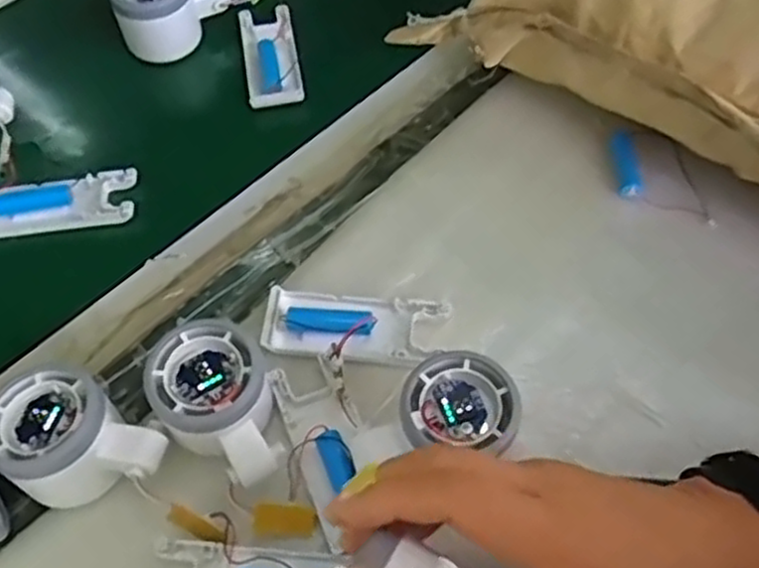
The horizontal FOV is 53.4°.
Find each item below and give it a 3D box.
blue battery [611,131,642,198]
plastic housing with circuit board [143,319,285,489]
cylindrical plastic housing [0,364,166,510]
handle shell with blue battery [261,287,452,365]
[{"bbox_3d":[0.160,-0.077,0.489,0.013,0.009,0.043,-5,74,-2],"label":"blue battery"},{"bbox_3d":[-0.083,0.065,0.386,0.056,0.046,0.079,-16,58,-9],"label":"plastic housing with circuit board"},{"bbox_3d":[-0.154,0.083,0.381,0.081,0.043,0.057,28,62,19],"label":"cylindrical plastic housing"},{"bbox_3d":[-0.015,0.024,0.433,0.100,0.015,0.046,7,57,6],"label":"handle shell with blue battery"}]

